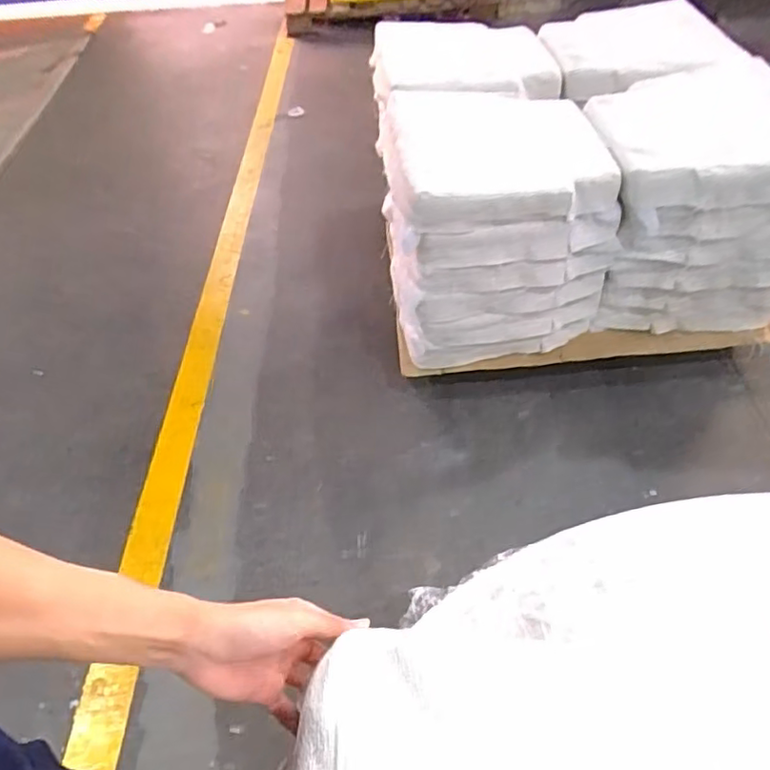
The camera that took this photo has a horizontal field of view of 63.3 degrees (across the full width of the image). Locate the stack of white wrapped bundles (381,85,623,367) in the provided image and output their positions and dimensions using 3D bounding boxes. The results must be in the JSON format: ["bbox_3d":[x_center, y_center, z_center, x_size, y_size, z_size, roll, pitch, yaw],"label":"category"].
[{"bbox_3d":[0.264,-0.426,1.686,0.512,0.535,0.502,-11,49,-5],"label":"stack of white wrapped bundles"}]

